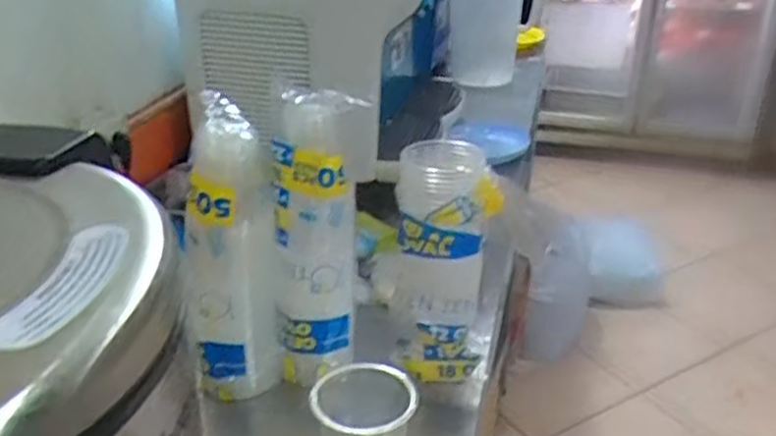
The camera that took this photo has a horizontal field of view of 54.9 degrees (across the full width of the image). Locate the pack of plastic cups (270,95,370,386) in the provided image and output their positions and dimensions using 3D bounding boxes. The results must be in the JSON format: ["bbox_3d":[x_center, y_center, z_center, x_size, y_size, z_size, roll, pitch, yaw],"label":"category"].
[{"bbox_3d":[-0.078,0.021,0.852,0.098,0.321,0.093,3,27,7],"label":"pack of plastic cups"}]

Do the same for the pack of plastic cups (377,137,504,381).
[{"bbox_3d":[0.067,0.051,0.860,0.086,0.264,0.101,12,29,23],"label":"pack of plastic cups"}]

